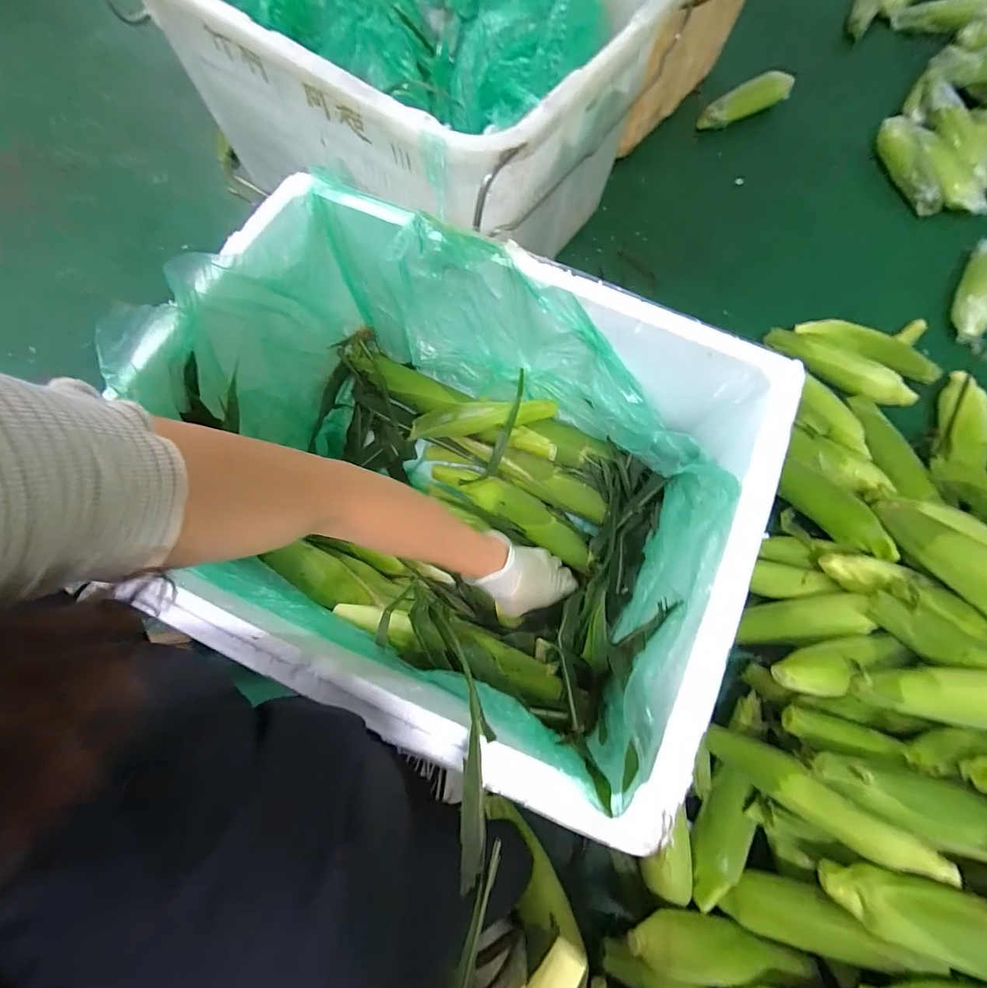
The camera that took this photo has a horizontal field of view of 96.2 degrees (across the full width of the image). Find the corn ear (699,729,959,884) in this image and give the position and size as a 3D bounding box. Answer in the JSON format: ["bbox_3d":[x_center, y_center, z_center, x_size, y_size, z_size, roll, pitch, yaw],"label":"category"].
[{"bbox_3d":[0.360,0.341,0.492,0.230,0.048,0.049,23,72,33],"label":"corn ear"}]

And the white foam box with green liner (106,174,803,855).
[{"bbox_3d":[-0.059,-0.007,0.528,0.589,0.297,0.453,22,74,6],"label":"white foam box with green liner"}]

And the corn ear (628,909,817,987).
[{"bbox_3d":[0.264,0.522,0.500,0.225,0.042,0.056,10,73,2],"label":"corn ear"}]

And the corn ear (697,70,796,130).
[{"bbox_3d":[0.539,-0.842,0.950,0.211,0.057,0.062,-26,75,-8],"label":"corn ear"}]

